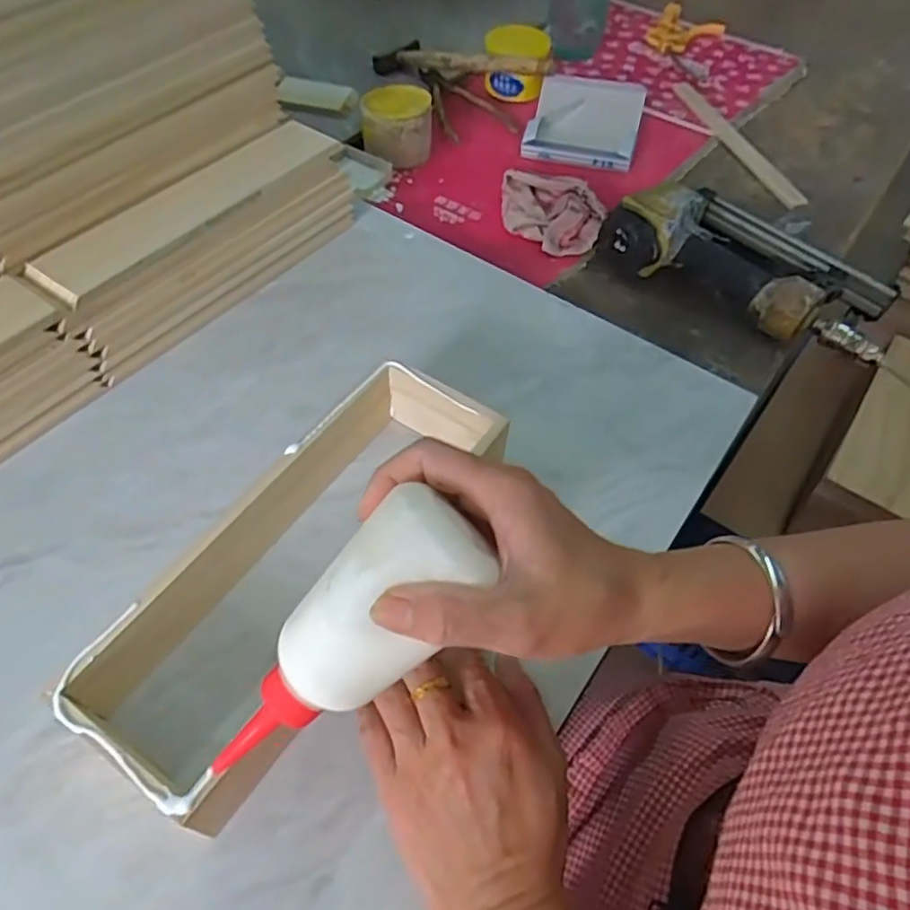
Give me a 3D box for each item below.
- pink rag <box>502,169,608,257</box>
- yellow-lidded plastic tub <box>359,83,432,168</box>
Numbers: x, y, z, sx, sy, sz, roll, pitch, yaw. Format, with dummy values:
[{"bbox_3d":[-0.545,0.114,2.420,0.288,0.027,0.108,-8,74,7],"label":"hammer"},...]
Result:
[{"bbox_3d":[0.091,-0.249,0.662,0.121,0.046,0.067,31,58,18],"label":"pink rag"},{"bbox_3d":[-0.065,-0.367,0.739,0.078,0.061,0.068,-5,55,-6],"label":"yellow-lidded plastic tub"}]

